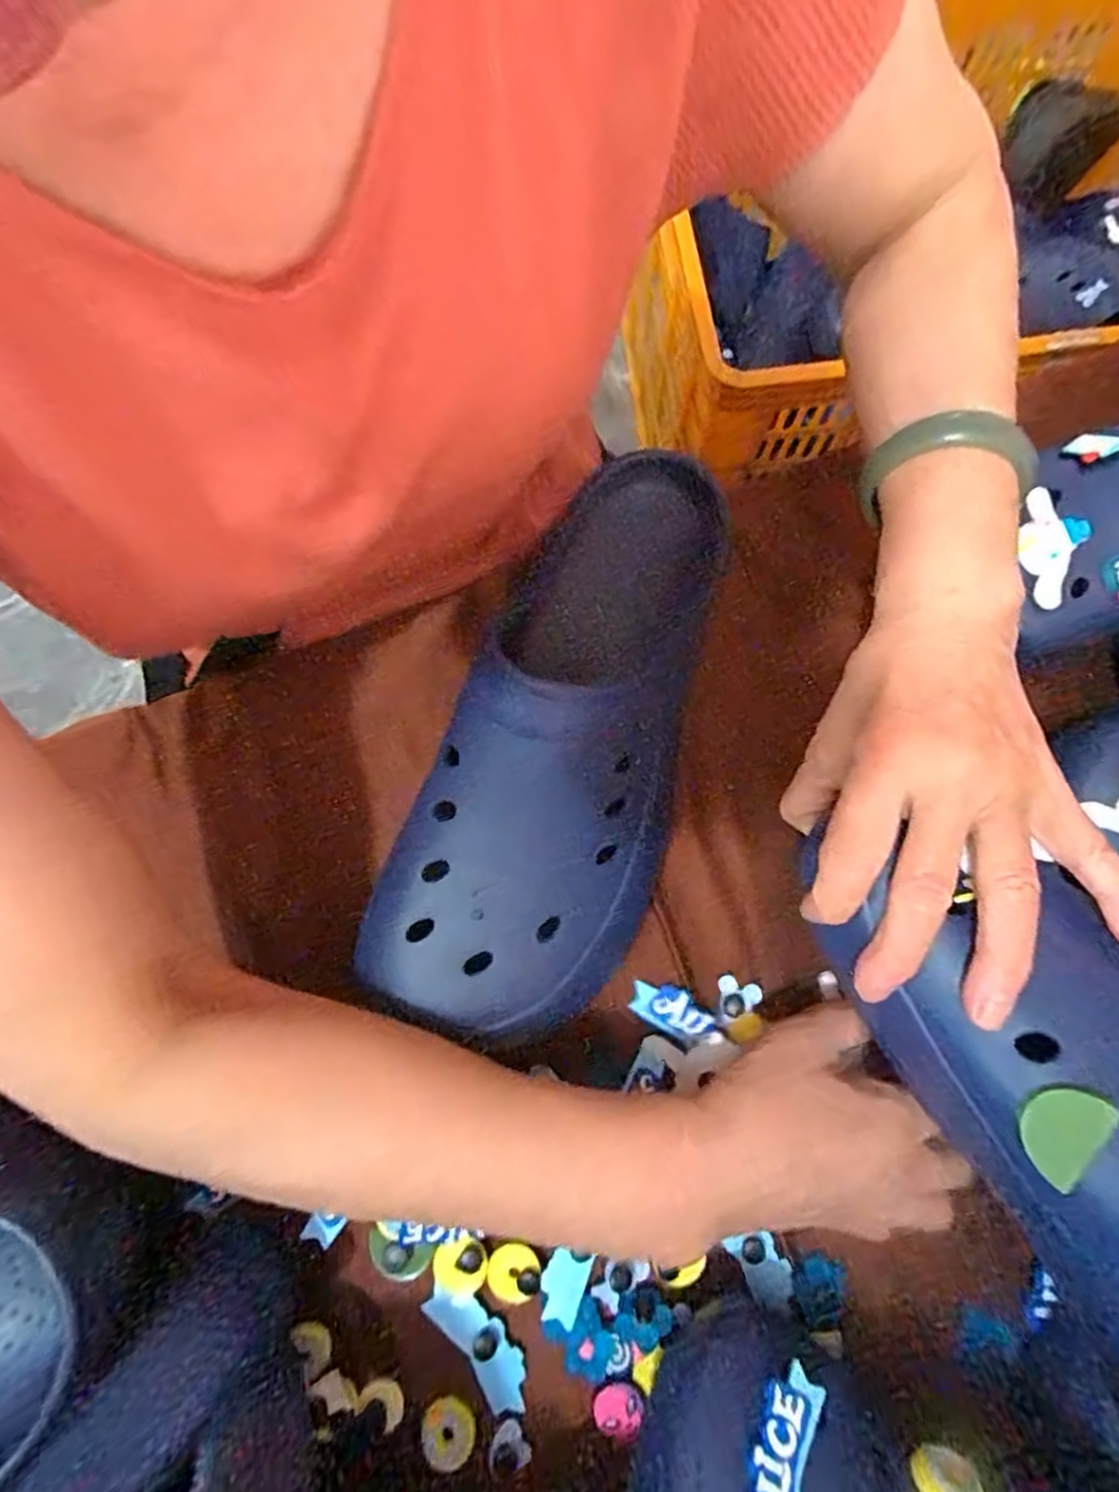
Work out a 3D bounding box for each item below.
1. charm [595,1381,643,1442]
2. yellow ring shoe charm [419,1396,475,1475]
[{"bbox_3d":[0.026,0.295,0.295,0.020,0.005,0.021,0,79,0],"label":"charm"},{"bbox_3d":[-0.049,0.305,0.296,0.023,0.004,0.024,6,57,-9],"label":"yellow ring shoe charm"}]

